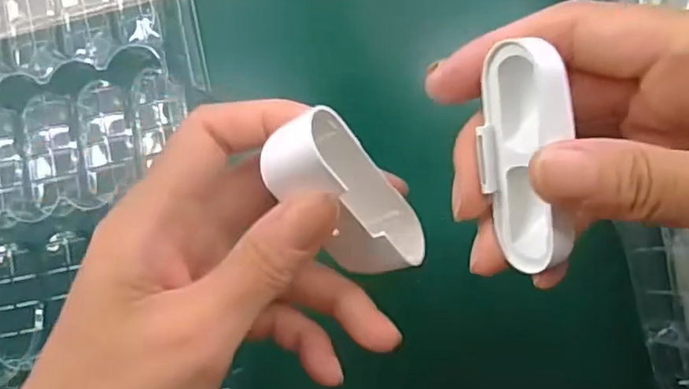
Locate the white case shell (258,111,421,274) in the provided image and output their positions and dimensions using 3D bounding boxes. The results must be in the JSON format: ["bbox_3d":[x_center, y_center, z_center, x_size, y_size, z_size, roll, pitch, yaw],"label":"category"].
[{"bbox_3d":[0.002,0.003,0.195,0.030,0.019,0.066,-41,122,3],"label":"white case shell"}]

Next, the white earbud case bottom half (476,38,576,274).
[{"bbox_3d":[0.052,-0.009,0.170,0.021,0.018,0.063,-5,100,7],"label":"white earbud case bottom half"}]

